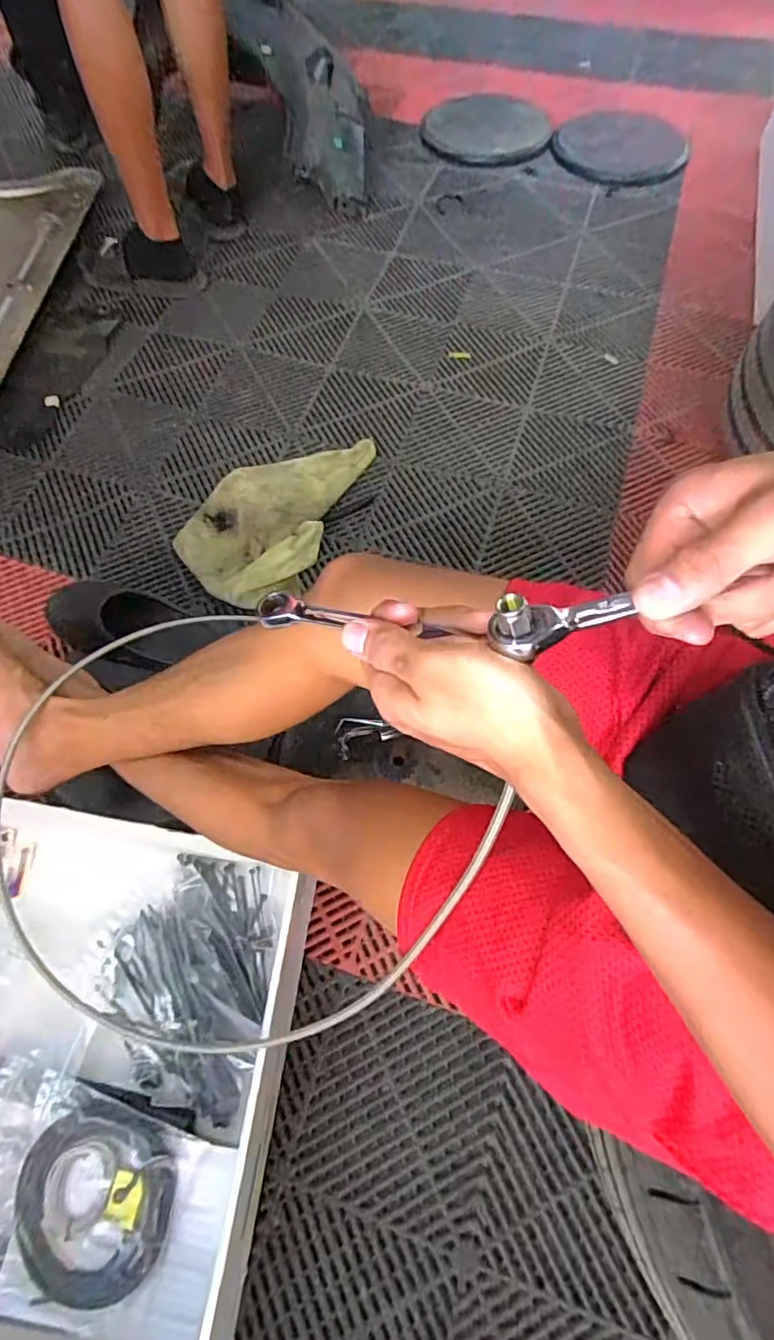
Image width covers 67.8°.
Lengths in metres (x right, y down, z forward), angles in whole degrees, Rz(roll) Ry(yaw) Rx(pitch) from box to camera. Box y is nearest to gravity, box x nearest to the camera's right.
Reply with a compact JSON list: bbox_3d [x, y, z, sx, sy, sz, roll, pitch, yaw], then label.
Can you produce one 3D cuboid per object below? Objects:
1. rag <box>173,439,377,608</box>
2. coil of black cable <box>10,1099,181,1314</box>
[{"bbox_3d":[-0.191,-0.278,0.961,0.236,0.051,0.380,20,66,10],"label":"rag"},{"bbox_3d":[-0.282,0.509,0.553,0.149,0.024,0.143,0,64,1],"label":"coil of black cable"}]

